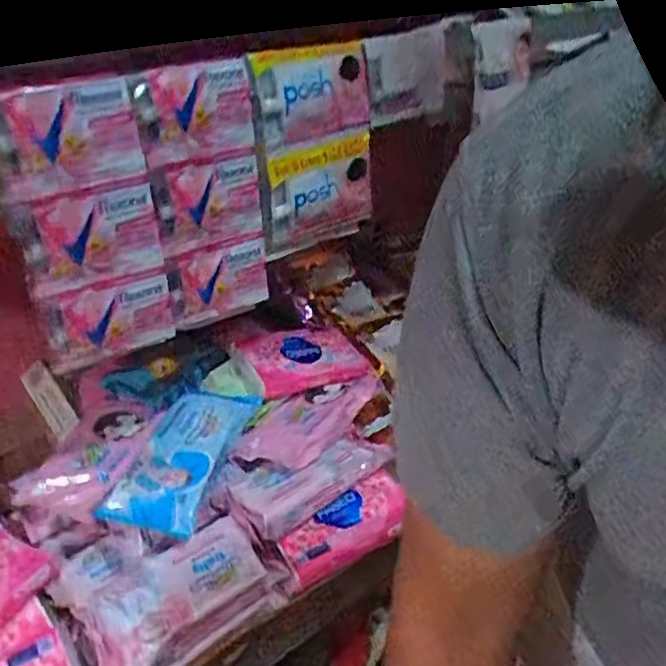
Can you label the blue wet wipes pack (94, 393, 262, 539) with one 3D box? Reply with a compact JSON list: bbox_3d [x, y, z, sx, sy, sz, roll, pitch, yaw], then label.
[{"bbox_3d":[-0.169,0.137,0.695,0.108,0.050,0.180,9,33,15],"label":"blue wet wipes pack"}]

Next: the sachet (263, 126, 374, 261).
[{"bbox_3d":[-0.014,-0.147,0.654,0.140,0.111,0.015,-24,39,-32],"label":"sachet"}]

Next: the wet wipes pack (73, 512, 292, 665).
[{"bbox_3d":[-0.152,0.247,0.597,0.181,0.034,0.118,-25,39,-32],"label":"wet wipes pack"}]

